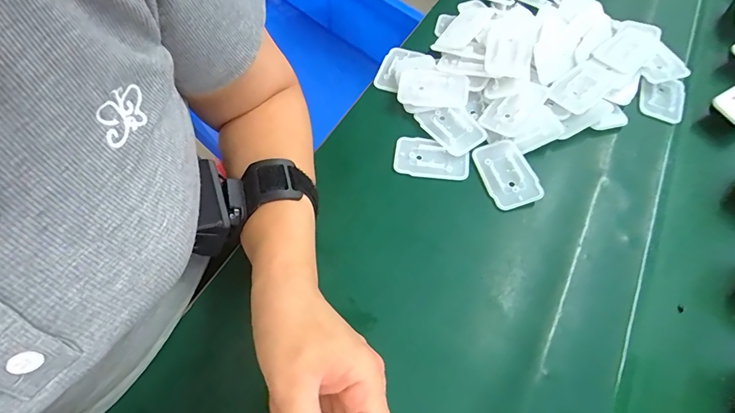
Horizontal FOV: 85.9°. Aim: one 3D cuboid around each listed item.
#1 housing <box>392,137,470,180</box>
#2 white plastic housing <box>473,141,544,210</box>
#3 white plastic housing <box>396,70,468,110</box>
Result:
[{"bbox_3d":[0.060,-0.045,0.374,0.070,0.006,0.041,8,59,2],"label":"housing"},{"bbox_3d":[0.127,-0.031,0.361,0.041,0.010,0.068,-13,61,-10],"label":"white plastic housing"},{"bbox_3d":[0.067,-0.120,0.402,0.068,0.008,0.043,7,74,9],"label":"white plastic housing"}]

